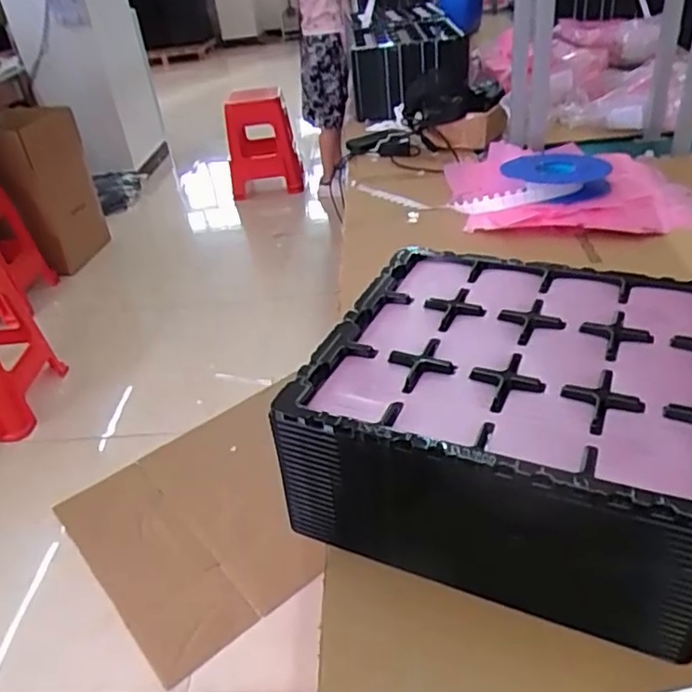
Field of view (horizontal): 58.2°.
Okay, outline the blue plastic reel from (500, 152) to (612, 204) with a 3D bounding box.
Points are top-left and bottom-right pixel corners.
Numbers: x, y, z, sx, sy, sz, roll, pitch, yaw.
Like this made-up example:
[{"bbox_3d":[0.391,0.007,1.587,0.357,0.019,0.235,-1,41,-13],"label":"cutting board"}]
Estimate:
[{"bbox_3d":[0.416,-0.338,1.239,0.200,0.047,0.183,0,35,10],"label":"blue plastic reel"}]

